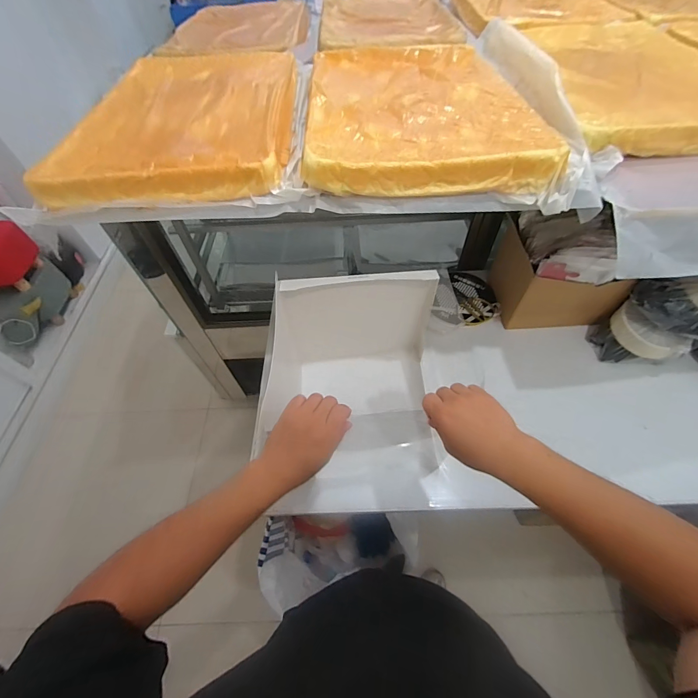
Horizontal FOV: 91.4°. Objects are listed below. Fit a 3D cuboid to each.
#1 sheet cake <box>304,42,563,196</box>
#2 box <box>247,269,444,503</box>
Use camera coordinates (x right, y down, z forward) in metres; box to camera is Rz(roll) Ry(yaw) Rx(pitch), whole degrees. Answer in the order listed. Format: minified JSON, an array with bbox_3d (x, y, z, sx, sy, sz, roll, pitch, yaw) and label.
[{"bbox_3d":[0.108,-0.460,0.616,0.348,0.044,0.555,-3,56,0],"label":"sheet cake"},{"bbox_3d":[0.023,0.068,0.615,0.272,0.262,0.326,2,56,3],"label":"box"}]

